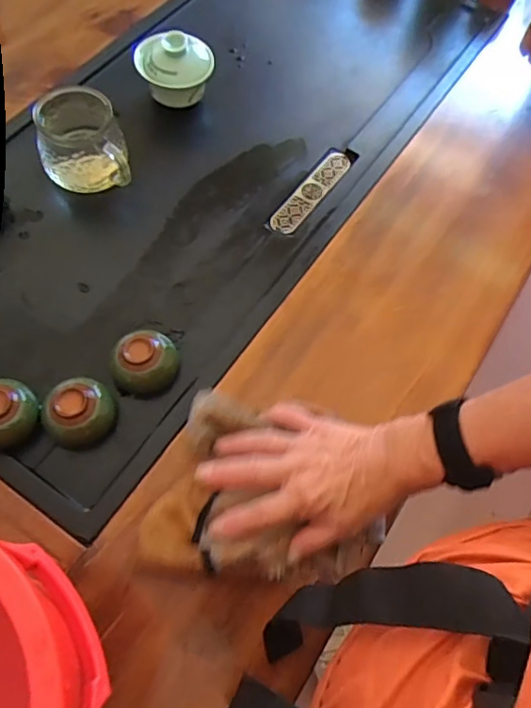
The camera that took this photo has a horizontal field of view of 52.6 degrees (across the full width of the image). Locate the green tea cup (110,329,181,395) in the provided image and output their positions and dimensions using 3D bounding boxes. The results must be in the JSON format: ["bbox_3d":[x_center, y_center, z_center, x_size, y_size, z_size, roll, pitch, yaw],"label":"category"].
[{"bbox_3d":[-0.113,0.007,0.509,0.061,0.037,0.057,1,64,-3],"label":"green tea cup"}]

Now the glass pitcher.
[{"bbox_3d":[-0.199,-0.222,0.585,0.093,0.085,0.086,-12,66,-9],"label":"glass pitcher"}]

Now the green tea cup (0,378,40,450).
[{"bbox_3d":[-0.238,0.050,0.475,0.061,0.037,0.061,1,64,-3],"label":"green tea cup"}]

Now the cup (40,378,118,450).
[{"bbox_3d":[-0.170,0.050,0.484,0.062,0.038,0.065,11,64,2],"label":"cup"}]

